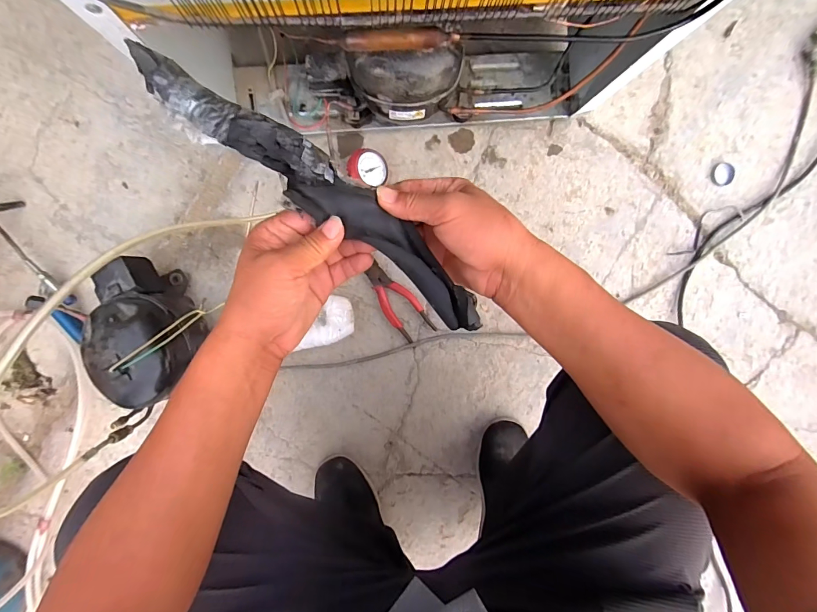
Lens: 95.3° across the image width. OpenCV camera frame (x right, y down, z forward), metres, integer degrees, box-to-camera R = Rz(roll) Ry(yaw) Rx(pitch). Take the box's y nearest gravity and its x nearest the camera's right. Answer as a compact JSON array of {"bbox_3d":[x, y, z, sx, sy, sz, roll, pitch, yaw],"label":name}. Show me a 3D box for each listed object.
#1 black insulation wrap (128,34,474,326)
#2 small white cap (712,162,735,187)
[{"bbox_3d":[-0.060,-0.085,0.287,0.292,0.048,0.043,37,91,-11],"label":"black insulation wrap"},{"bbox_3d":[0.567,-0.238,0.672,0.040,0.012,0.040,0,95,-5],"label":"small white cap"}]

